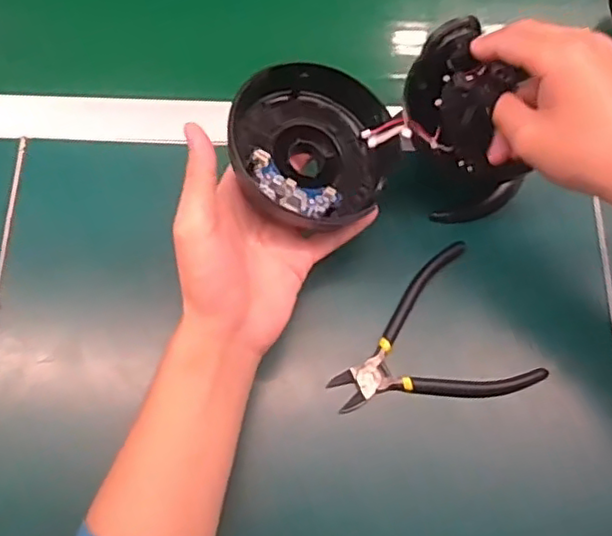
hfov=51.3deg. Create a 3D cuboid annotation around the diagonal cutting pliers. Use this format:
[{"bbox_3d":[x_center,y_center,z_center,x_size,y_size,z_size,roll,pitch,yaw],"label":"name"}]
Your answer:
[{"bbox_3d":[0.088,0.064,0.472,0.142,0.013,0.117,-30,74,-11],"label":"diagonal cutting pliers"}]

